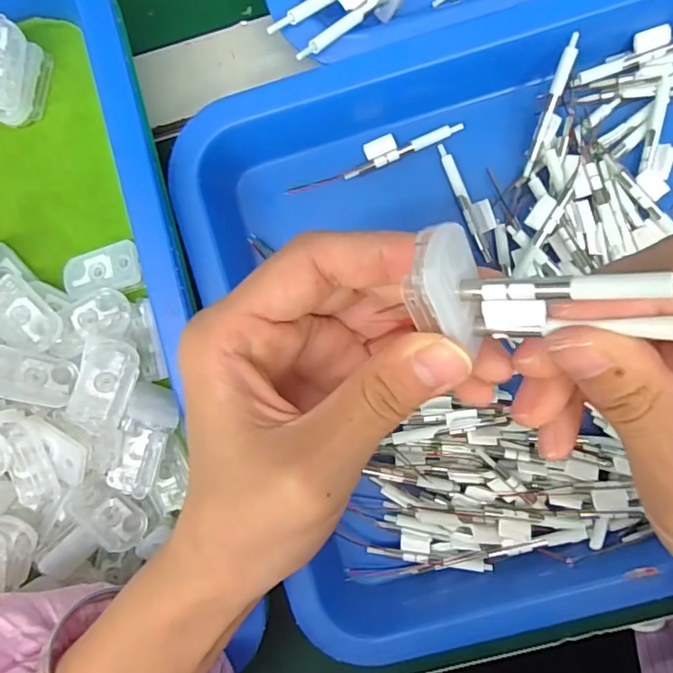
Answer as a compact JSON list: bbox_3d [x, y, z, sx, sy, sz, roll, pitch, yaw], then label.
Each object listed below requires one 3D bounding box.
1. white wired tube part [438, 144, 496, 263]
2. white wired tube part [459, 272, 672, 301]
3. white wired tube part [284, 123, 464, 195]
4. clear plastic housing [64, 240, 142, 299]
[{"bbox_3d":[0.064,-0.065,0.252,0.011,0.007,0.058,-23,92,3],"label":"white wired tube part"},{"bbox_3d":[0.053,-0.010,0.115,0.055,0.004,0.005,2,94,37],"label":"white wired tube part"},{"bbox_3d":[0.017,-0.087,0.256,0.087,0.004,0.013,-20,92,3],"label":"white wired tube part"},{"bbox_3d":[-0.108,-0.031,0.244,0.036,0.008,0.021,-11,92,3],"label":"clear plastic housing"}]

